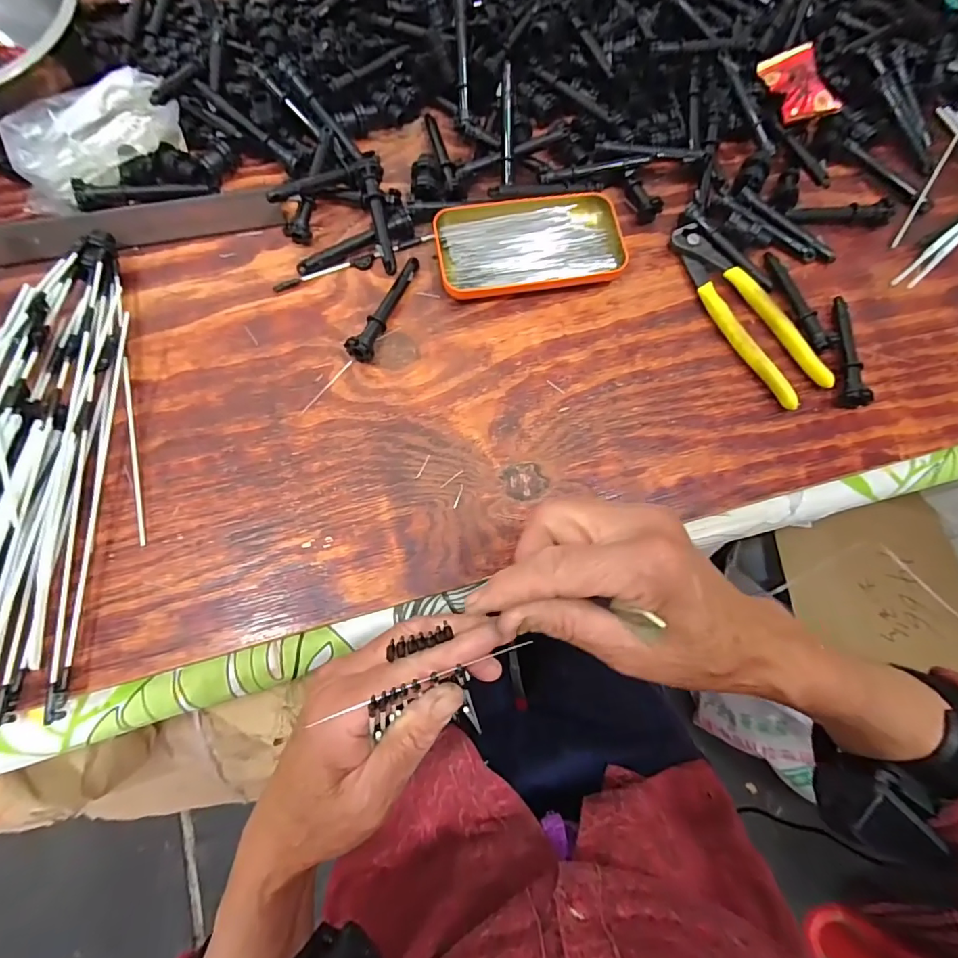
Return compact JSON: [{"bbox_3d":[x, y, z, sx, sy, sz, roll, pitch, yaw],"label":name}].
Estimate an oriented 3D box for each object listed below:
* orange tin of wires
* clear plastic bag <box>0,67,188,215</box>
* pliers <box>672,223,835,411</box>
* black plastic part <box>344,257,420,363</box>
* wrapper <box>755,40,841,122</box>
[{"bbox_3d":[0.039,-0.183,0.386,0.142,0.019,0.074,-12,75,-6],"label":"orange tin of wires"},{"bbox_3d":[-0.286,-0.251,0.366,0.124,0.034,0.063,-33,78,-11],"label":"clear plastic bag"},{"bbox_3d":[0.203,-0.130,0.382,0.043,0.016,0.163,-30,77,-10],"label":"pliers"},{"bbox_3d":[-0.071,-0.131,0.371,0.018,0.020,0.096,19,74,3],"label":"black plastic part"},{"bbox_3d":[0.275,-0.339,0.423,0.040,0.018,0.069,-16,75,-7],"label":"wrapper"}]

